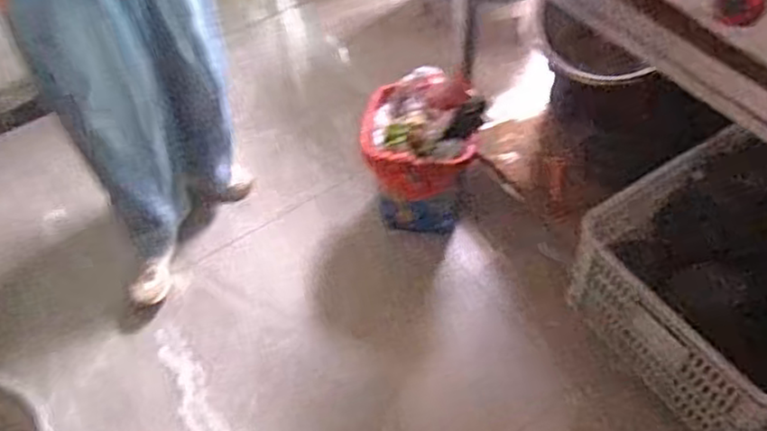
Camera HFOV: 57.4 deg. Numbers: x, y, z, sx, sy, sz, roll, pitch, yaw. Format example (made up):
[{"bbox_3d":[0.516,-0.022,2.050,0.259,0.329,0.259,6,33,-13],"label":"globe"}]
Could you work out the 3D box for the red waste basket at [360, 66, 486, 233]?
[{"bbox_3d":[0.089,-0.150,1.688,0.273,0.279,0.277,7,51,8],"label":"red waste basket"}]

